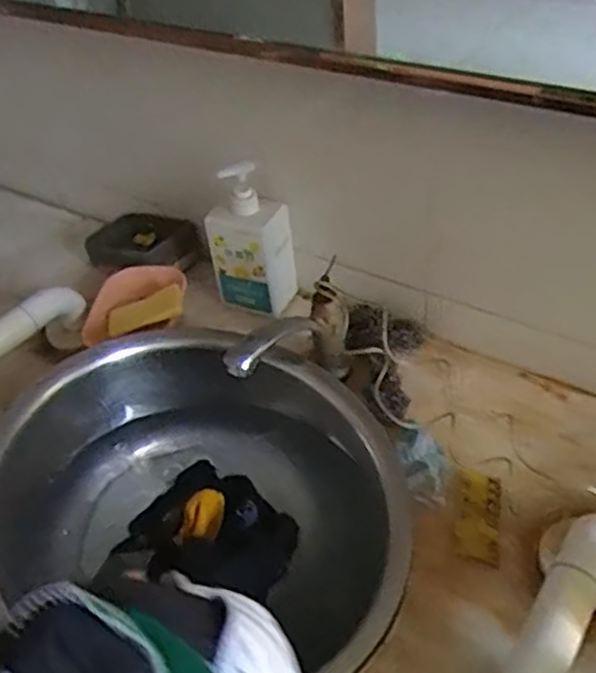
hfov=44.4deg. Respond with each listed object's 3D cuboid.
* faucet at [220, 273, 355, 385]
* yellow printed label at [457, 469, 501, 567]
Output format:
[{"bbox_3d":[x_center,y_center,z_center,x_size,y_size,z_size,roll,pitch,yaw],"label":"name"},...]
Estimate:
[{"bbox_3d":[-0.006,0.016,0.707,0.050,0.106,0.137,24,50,31],"label":"faucet"},{"bbox_3d":[0.157,0.154,0.632,0.034,0.009,0.096,5,42,14],"label":"yellow printed label"}]

